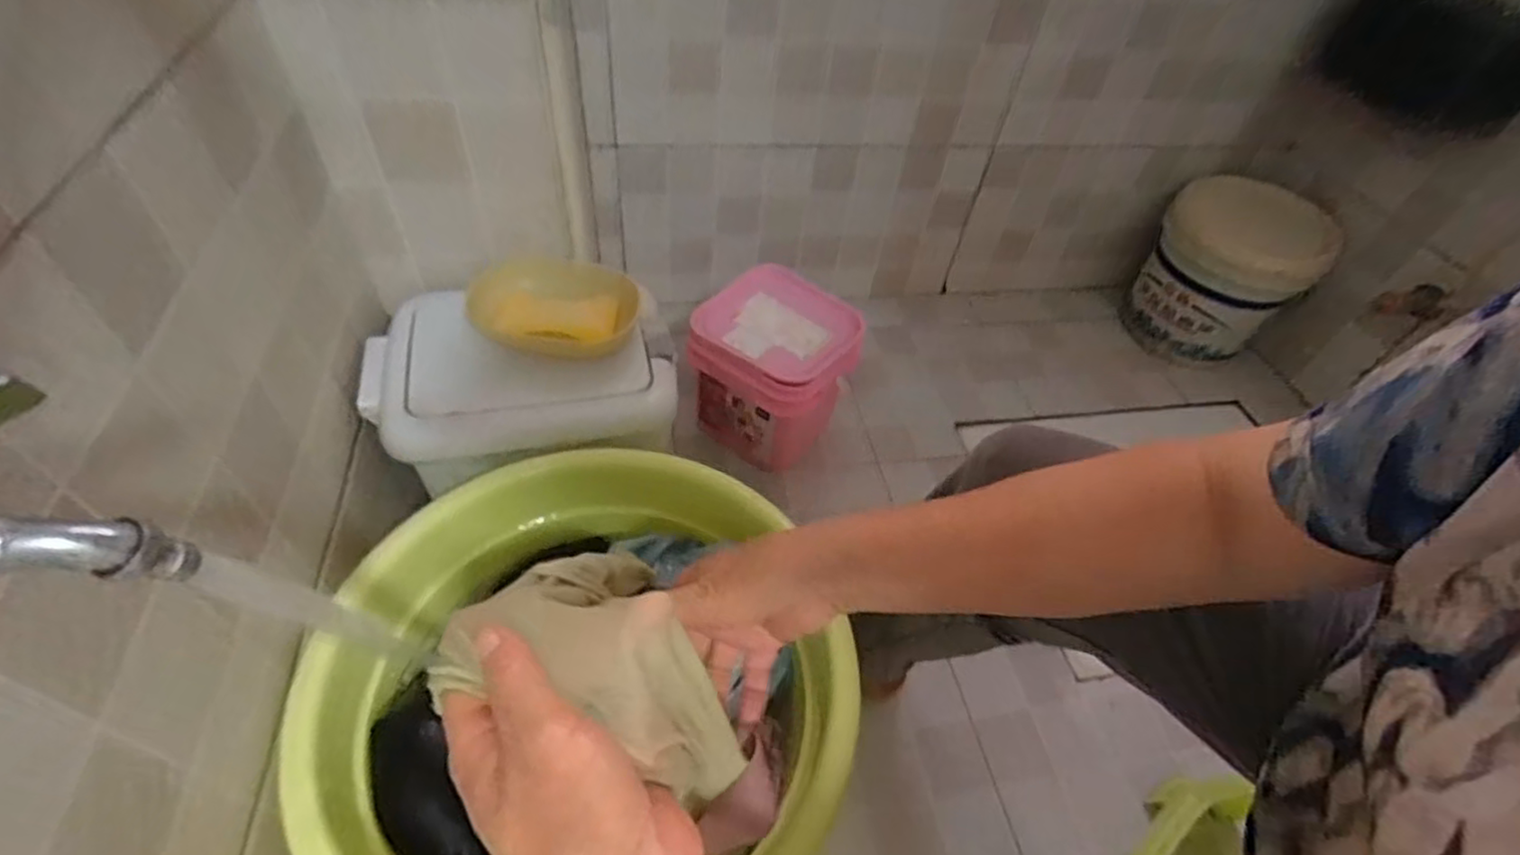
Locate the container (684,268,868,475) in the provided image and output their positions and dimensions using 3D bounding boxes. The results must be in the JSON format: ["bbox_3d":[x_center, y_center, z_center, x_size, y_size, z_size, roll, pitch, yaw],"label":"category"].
[{"bbox_3d":[0.022,-0.087,0.952,0.210,0.182,0.208,23,50,13],"label":"container"}]

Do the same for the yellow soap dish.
[{"bbox_3d":[-0.192,-0.114,0.618,0.141,0.036,0.114,9,49,1],"label":"yellow soap dish"}]

